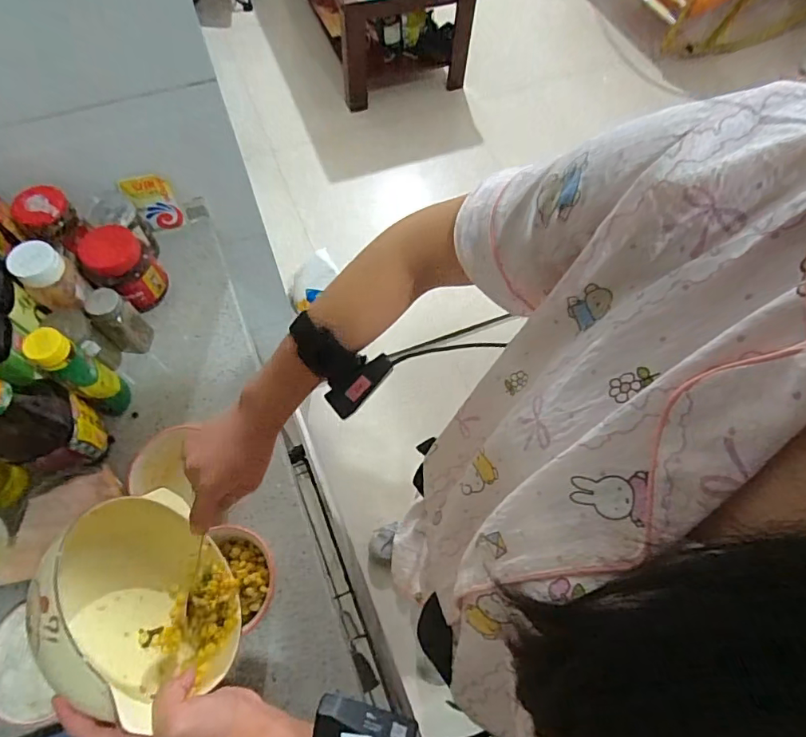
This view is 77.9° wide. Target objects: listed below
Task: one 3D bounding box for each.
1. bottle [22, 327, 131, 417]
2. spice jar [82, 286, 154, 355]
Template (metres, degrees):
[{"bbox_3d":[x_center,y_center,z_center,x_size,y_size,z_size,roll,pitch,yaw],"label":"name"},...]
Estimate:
[{"bbox_3d":[-0.391,0.006,0.612,0.048,0.163,0.047,32,68,13],"label":"bottle"},{"bbox_3d":[-0.383,-0.062,0.676,0.050,0.116,0.049,1,65,-1],"label":"spice jar"}]

